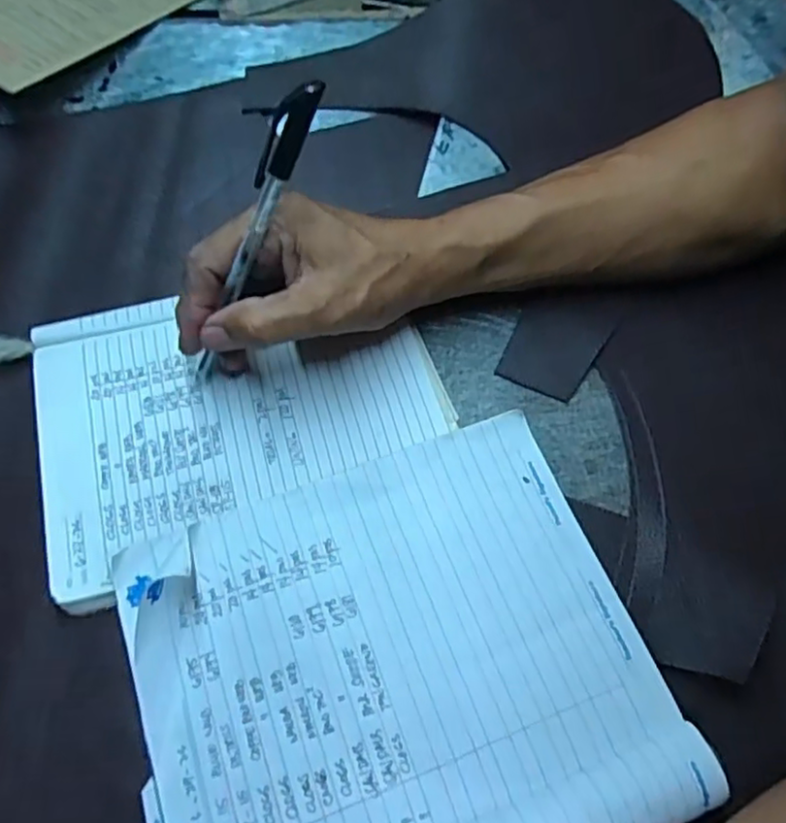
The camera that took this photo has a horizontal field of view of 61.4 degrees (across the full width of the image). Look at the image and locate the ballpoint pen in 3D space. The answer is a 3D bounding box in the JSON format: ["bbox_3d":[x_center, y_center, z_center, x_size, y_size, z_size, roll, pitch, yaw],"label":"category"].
[{"bbox_3d":[-0.067,-0.073,0.301,0.013,0.157,0.013,46,37,21],"label":"ballpoint pen"}]

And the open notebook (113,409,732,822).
[{"bbox_3d":[0.002,0.106,0.278,0.205,0.015,0.184,-18,62,-12],"label":"open notebook"}]

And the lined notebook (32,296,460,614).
[{"bbox_3d":[-0.076,-0.004,0.341,0.201,0.009,0.146,-15,65,-11],"label":"lined notebook"}]

